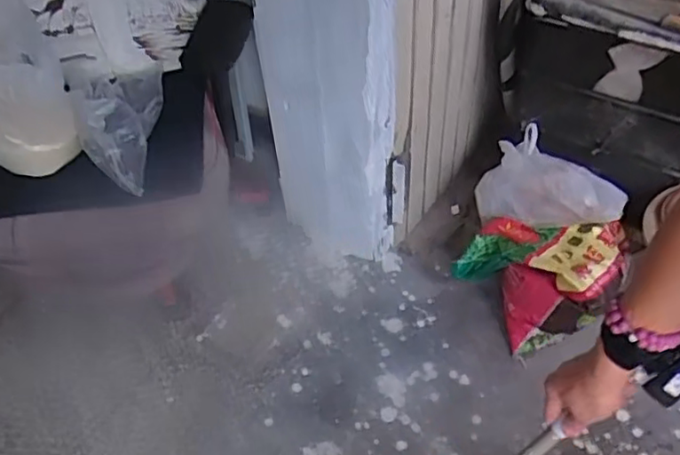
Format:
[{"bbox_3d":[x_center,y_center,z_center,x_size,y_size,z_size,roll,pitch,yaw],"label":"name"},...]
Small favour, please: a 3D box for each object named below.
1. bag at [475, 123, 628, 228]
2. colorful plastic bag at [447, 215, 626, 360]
[{"bbox_3d":[0.471,-0.070,1.489,0.210,0.134,0.290,-33,55,-23],"label":"bag"},{"bbox_3d":[0.456,0.108,1.474,0.328,0.201,0.316,28,56,24],"label":"colorful plastic bag"}]

